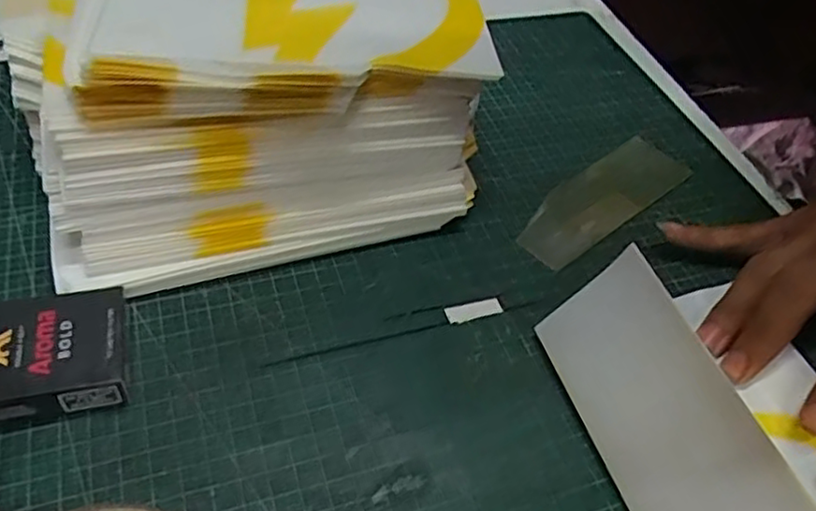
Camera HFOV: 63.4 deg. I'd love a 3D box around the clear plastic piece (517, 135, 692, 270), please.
[{"bbox_3d":[0.107,-0.034,0.365,0.125,0.004,0.041,-31,59,-29],"label":"clear plastic piece"}]

